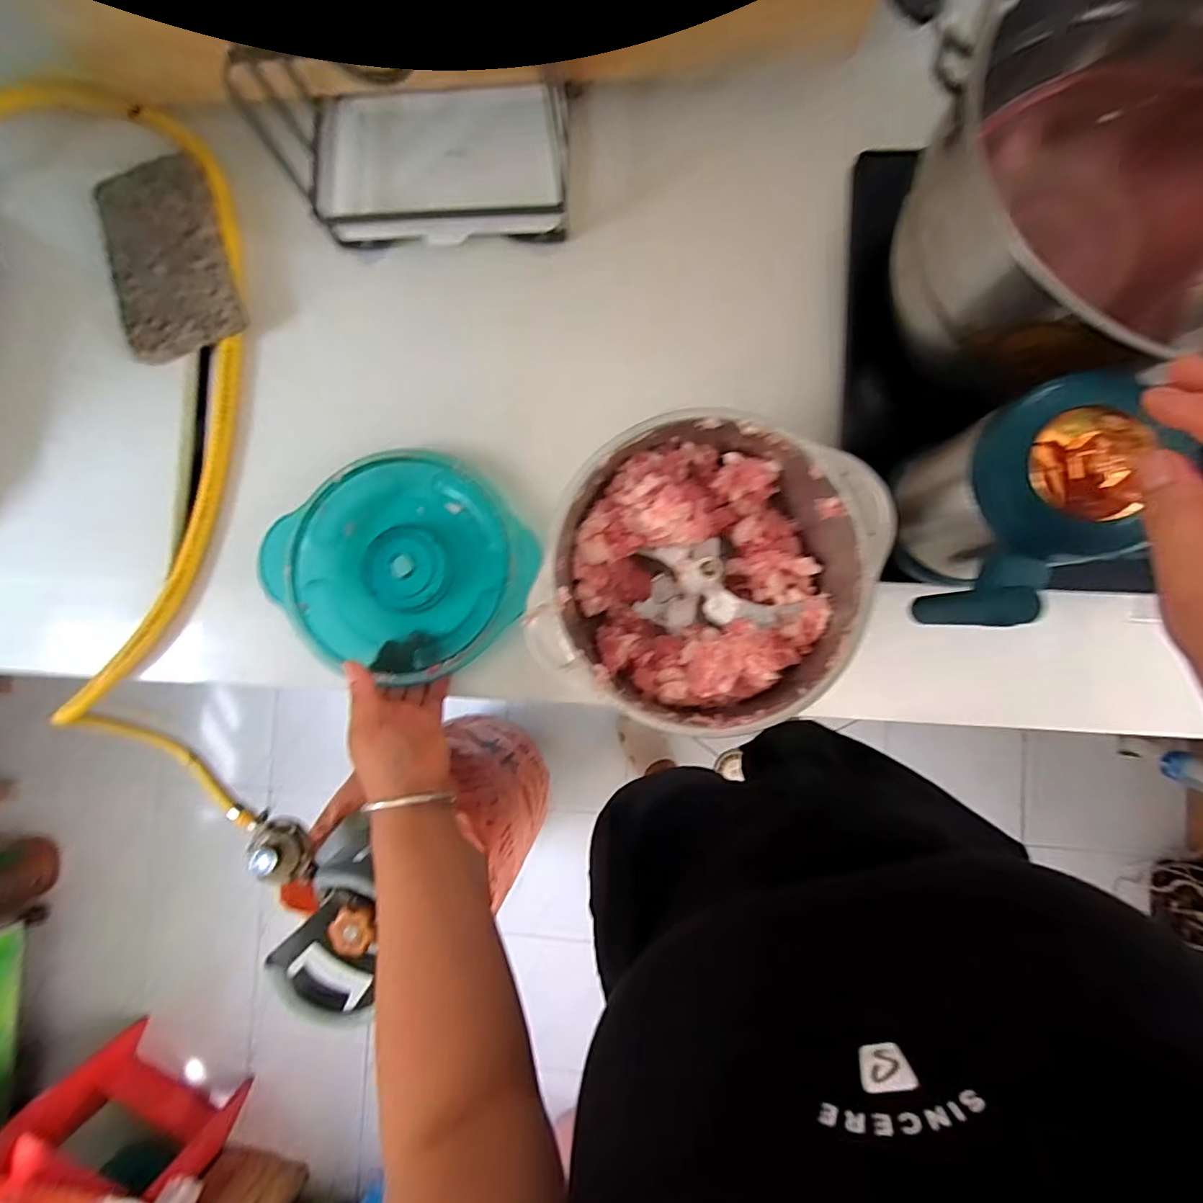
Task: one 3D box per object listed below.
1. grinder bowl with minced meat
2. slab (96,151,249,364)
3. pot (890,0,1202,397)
[{"bbox_3d":[0.073,-0.018,0.407,0.204,0.114,0.202,0,87,5],"label":"grinder bowl with minced meat"},{"bbox_3d":[-0.418,-0.336,0.518,0.104,0.029,0.185,-15,86,4],"label":"slab"},{"bbox_3d":[0.341,-0.243,0.332,0.280,0.171,0.260,-11,87,4],"label":"pot"}]

